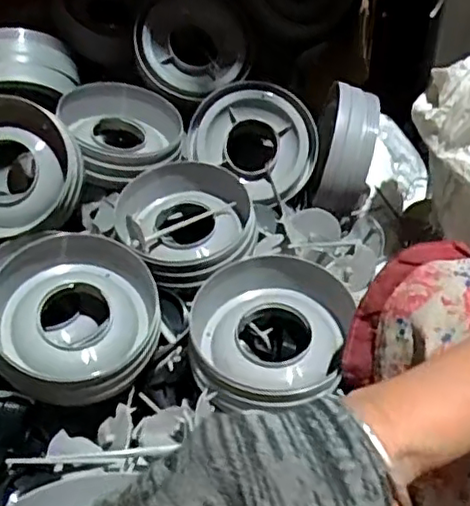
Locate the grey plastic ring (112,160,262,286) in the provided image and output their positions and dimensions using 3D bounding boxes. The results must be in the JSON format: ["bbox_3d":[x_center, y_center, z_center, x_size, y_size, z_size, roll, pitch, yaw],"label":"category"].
[{"bbox_3d":[-0.052,-0.028,0.728,0.148,0.068,0.156,-2,45,2],"label":"grey plastic ring"}]

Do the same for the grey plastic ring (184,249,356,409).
[{"bbox_3d":[0.035,0.075,0.609,0.146,0.061,0.145,-2,45,2],"label":"grey plastic ring"}]

